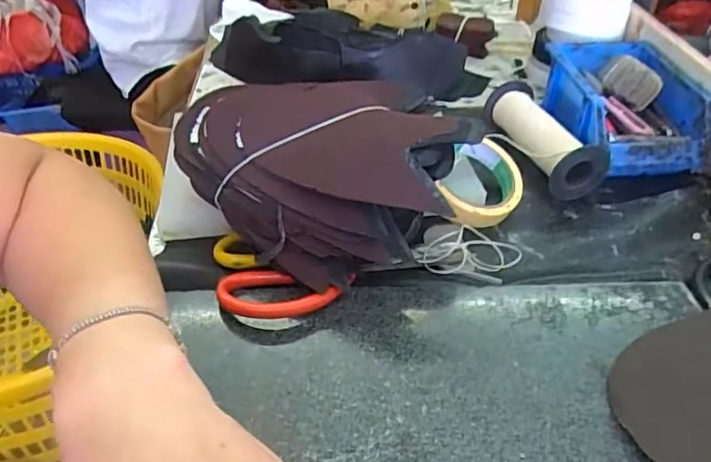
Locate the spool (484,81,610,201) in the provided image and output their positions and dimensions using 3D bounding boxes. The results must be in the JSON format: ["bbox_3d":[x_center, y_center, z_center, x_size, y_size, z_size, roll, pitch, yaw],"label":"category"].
[{"bbox_3d":[0.186,-0.099,0.576,0.064,0.048,0.152,-10,41,-11],"label":"spool"}]

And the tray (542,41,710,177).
[{"bbox_3d":[0.279,-0.132,0.599,0.132,0.070,0.189,1,40,2],"label":"tray"}]

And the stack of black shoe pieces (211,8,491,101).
[{"bbox_3d":[-0.020,-0.212,0.701,0.358,0.085,0.112,5,40,7],"label":"stack of black shoe pieces"}]

